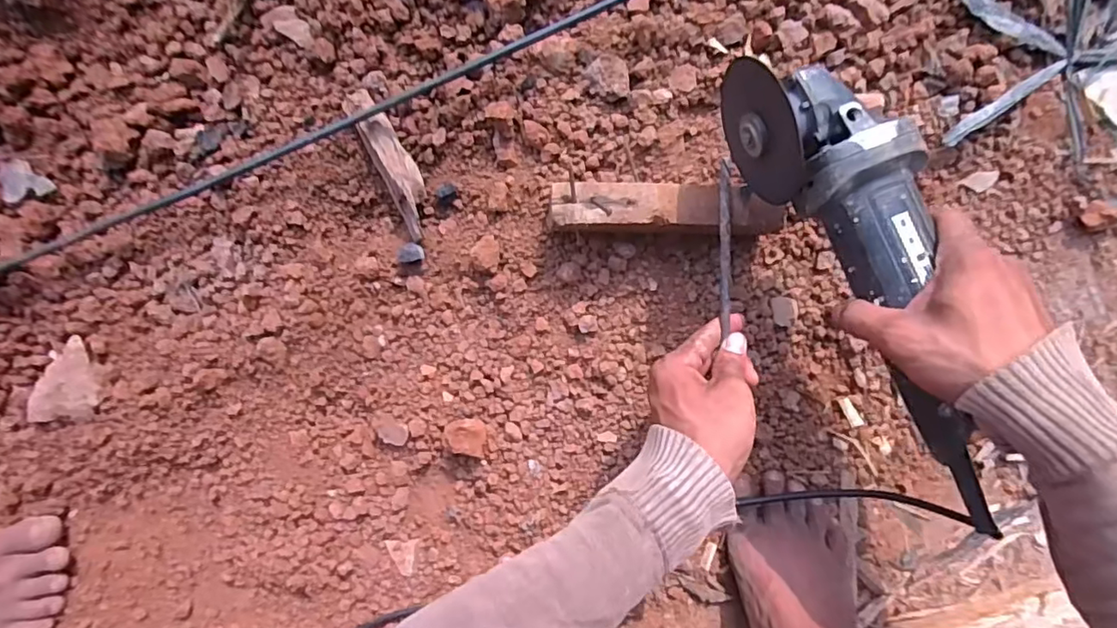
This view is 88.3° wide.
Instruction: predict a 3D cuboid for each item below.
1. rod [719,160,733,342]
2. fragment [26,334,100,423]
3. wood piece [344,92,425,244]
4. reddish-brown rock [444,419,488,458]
[{"bbox_3d":[0.129,-0.053,0.443,0.010,0.007,0.129,1,82,5],"label":"rod"},{"bbox_3d":[-0.480,0.064,0.552,0.073,0.010,0.077,-3,93,5],"label":"fragment"},{"bbox_3d":[-0.147,-0.134,0.507,0.034,0.022,0.134,-25,91,6],"label":"wood piece"},{"bbox_3d":[-0.083,0.109,0.516,0.039,0.019,0.028,17,95,4],"label":"reddish-brown rock"}]

